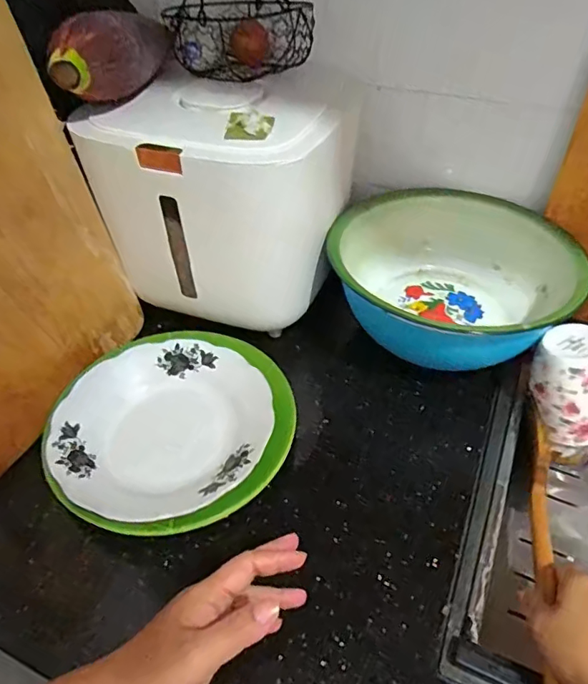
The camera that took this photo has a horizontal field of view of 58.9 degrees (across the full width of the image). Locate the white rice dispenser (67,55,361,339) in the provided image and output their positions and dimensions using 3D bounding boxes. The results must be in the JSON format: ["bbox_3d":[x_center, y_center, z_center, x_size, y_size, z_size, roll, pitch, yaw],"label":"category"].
[{"bbox_3d":[-0.077,-0.164,0.600,0.247,0.221,0.191,12,46,13],"label":"white rice dispenser"}]

